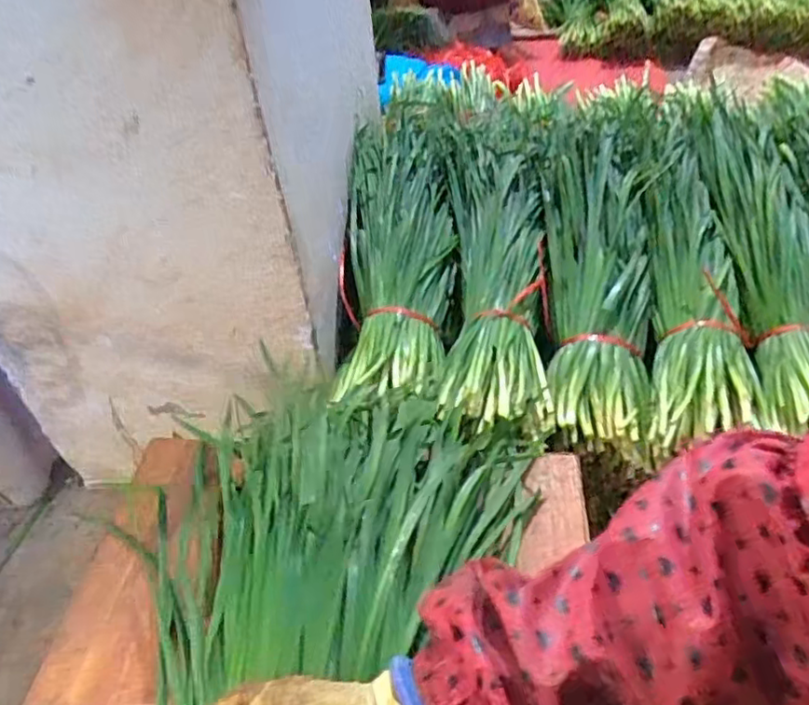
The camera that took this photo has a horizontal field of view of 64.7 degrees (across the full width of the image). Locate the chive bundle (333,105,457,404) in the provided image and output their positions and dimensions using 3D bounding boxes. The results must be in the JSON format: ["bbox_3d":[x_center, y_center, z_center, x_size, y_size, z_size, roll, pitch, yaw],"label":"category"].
[{"bbox_3d":[-0.007,-0.143,0.766,0.127,0.099,0.488,-2,44,4],"label":"chive bundle"}]

